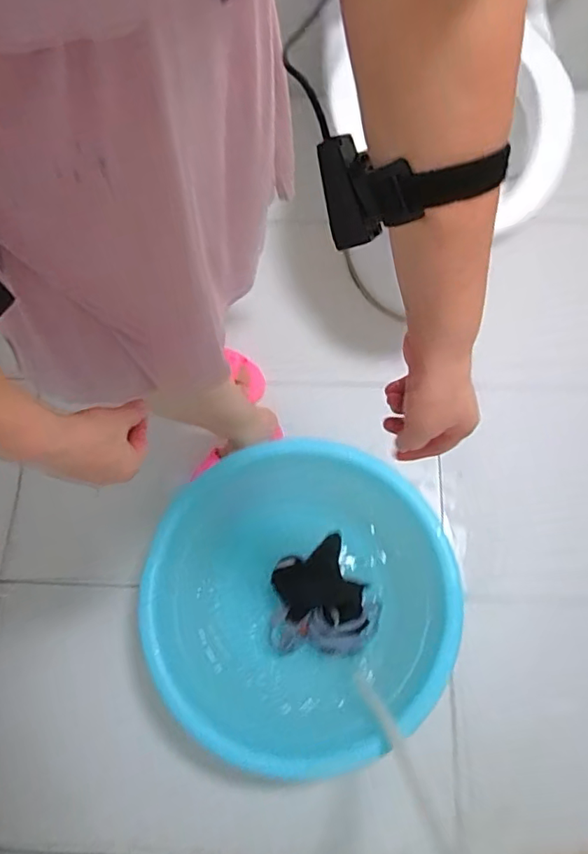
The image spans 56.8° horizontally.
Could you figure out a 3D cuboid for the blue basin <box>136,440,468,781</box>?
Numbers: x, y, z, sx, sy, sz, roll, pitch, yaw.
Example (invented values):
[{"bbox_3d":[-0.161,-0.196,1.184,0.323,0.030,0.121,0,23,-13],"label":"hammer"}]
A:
[{"bbox_3d":[-0.001,0.254,0.851,0.458,0.158,0.427,0,66,1],"label":"blue basin"}]

